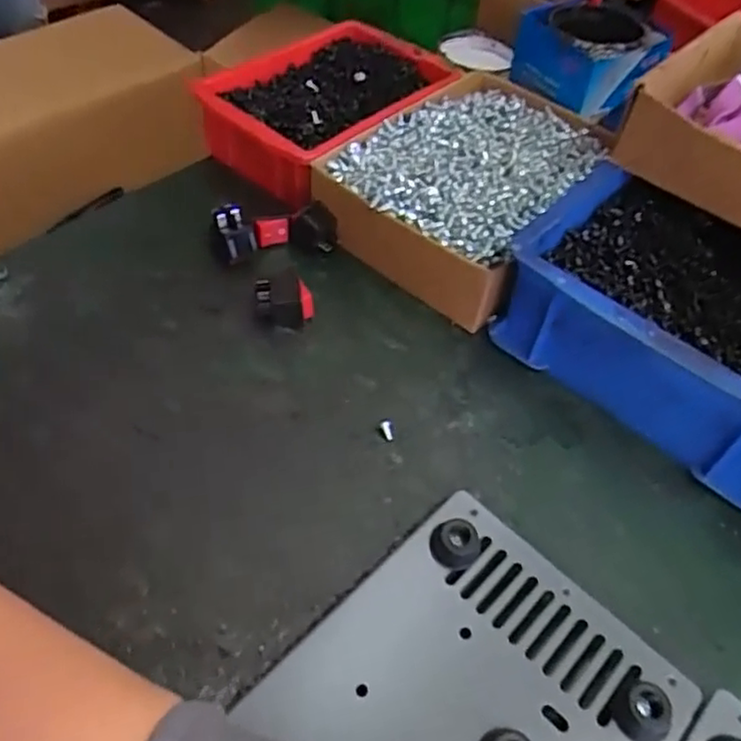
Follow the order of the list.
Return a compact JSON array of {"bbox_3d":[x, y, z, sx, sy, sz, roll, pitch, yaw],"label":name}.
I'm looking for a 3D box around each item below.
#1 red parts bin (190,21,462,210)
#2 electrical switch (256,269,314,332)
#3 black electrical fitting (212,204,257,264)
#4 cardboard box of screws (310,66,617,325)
[{"bbox_3d":[-0.037,-0.221,0.575,0.145,0.056,0.213,35,56,21],"label":"red parts bin"},{"bbox_3d":[-0.058,-0.047,0.458,0.036,0.029,0.033,-4,52,-9],"label":"electrical switch"},{"bbox_3d":[-0.096,-0.096,0.487,0.022,0.033,0.029,-24,58,-23],"label":"black electrical fitting"},{"bbox_3d":[0.074,-0.141,0.525,0.161,0.060,0.235,33,56,19],"label":"cardboard box of screws"}]

